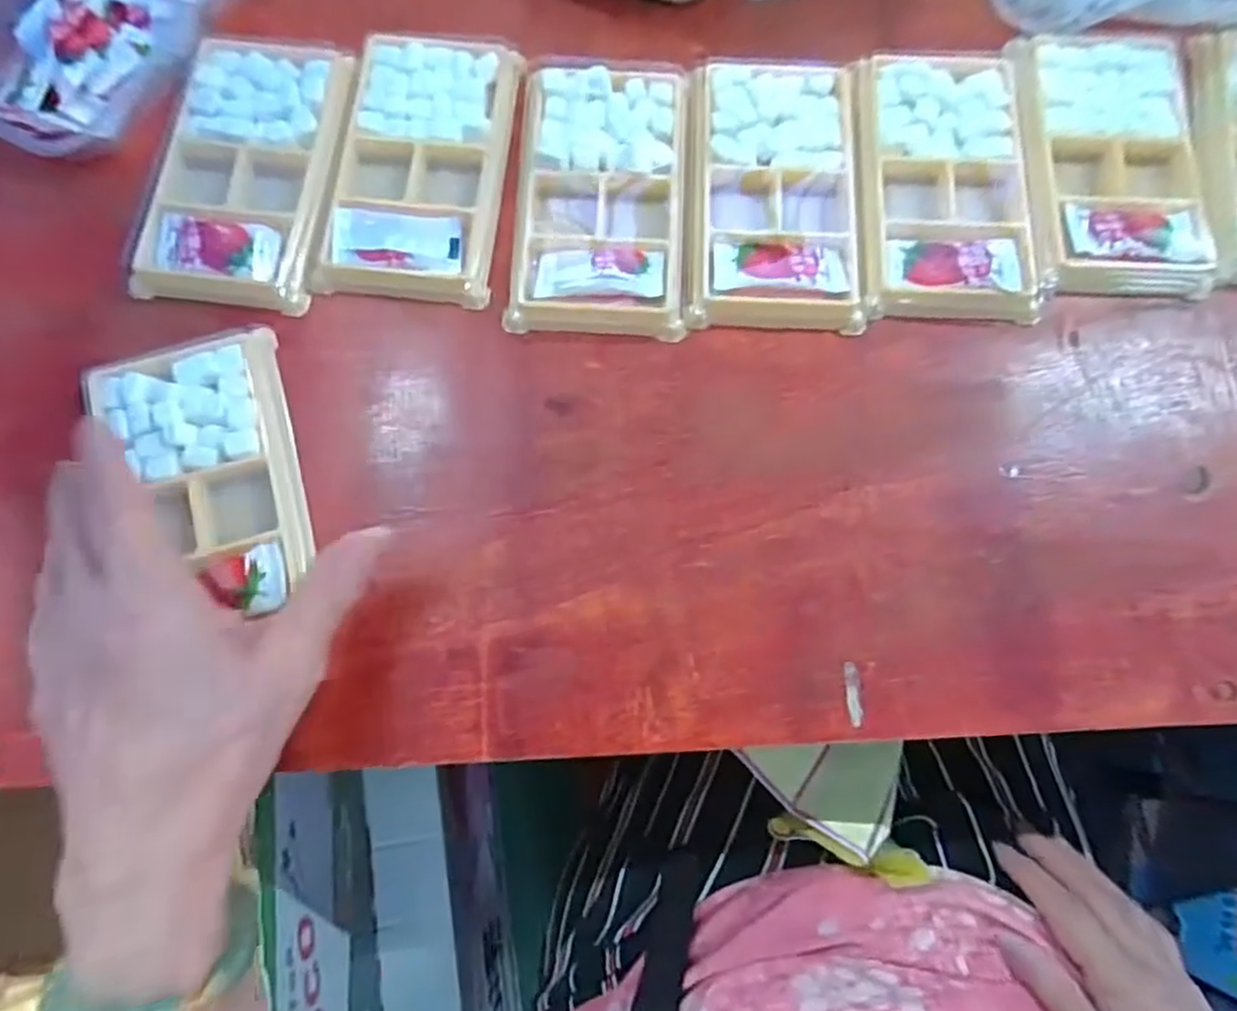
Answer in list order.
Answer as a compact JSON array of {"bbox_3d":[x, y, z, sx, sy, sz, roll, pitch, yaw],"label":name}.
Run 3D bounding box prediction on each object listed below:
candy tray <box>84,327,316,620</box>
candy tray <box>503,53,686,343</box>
[{"bbox_3d":[-0.172,-0.013,0.293,0.072,0.018,0.122,-17,80,-4],"label":"candy tray"},{"bbox_3d":[-0.007,-0.147,0.324,0.077,0.010,0.136,3,79,0],"label":"candy tray"}]

